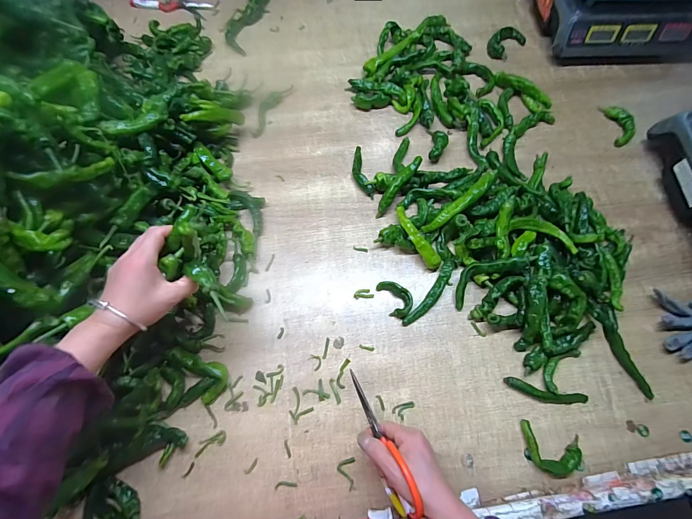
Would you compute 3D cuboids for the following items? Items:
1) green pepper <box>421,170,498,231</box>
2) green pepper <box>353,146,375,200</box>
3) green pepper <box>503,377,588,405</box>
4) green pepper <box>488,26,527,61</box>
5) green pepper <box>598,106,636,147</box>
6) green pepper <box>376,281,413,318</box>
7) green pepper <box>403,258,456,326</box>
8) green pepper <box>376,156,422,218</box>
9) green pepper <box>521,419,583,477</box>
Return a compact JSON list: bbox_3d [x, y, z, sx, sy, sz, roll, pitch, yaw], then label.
[{"bbox_3d":[0.197,-0.097,0.589,0.149,0.027,0.025,-41,74,1],"label":"green pepper"},{"bbox_3d":[0.027,-0.174,0.663,0.031,0.022,0.121,-12,69,-7],"label":"green pepper"},{"bbox_3d":[0.305,0.202,0.515,0.124,0.021,0.024,12,68,3],"label":"green pepper"},{"bbox_3d":[0.371,-0.505,0.796,0.062,0.023,0.116,43,73,14],"label":"green pepper"},{"bbox_3d":[0.578,-0.284,0.714,0.052,0.019,0.101,-2,68,-3],"label":"green pepper"},{"bbox_3d":[0.084,0.062,0.568,0.041,0.019,0.068,-21,70,-10],"label":"green pepper"},{"bbox_3d":[0.145,0.057,0.570,0.029,0.019,0.136,35,71,12],"label":"green pepper"},{"bbox_3d":[0.095,-0.135,0.623,0.023,0.031,0.129,37,87,12],"label":"green pepper"},{"bbox_3d":[0.295,0.273,0.488,0.084,0.024,0.058,17,68,5],"label":"green pepper"}]

